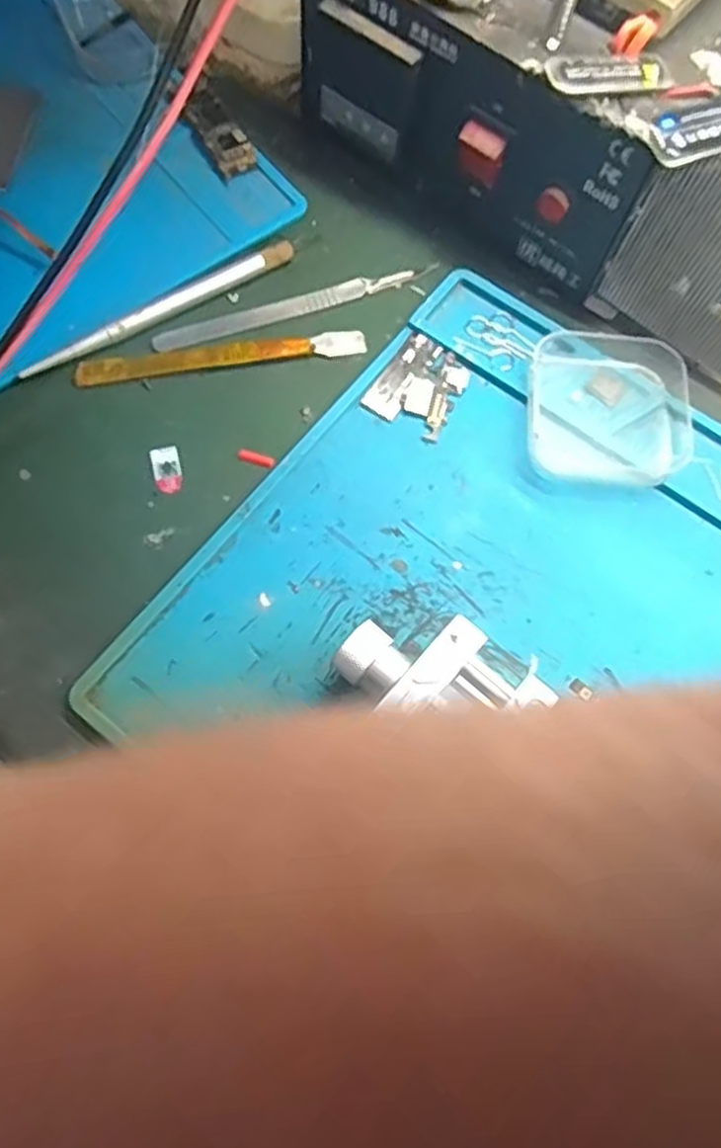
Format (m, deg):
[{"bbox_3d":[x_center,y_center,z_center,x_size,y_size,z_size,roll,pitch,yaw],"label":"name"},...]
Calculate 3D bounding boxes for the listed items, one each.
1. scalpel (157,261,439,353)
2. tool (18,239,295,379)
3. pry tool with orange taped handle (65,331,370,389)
[{"bbox_3d":[-0.028,-0.117,0.324,0.125,0.008,0.013,-20,72,-10],"label":"scalpel"},{"bbox_3d":[-0.084,-0.114,0.315,0.125,0.008,0.009,-32,74,-13],"label":"tool"},{"bbox_3d":[-0.058,-0.092,0.311,0.120,0.005,0.015,-7,70,-6],"label":"pry tool with orange taped handle"}]

